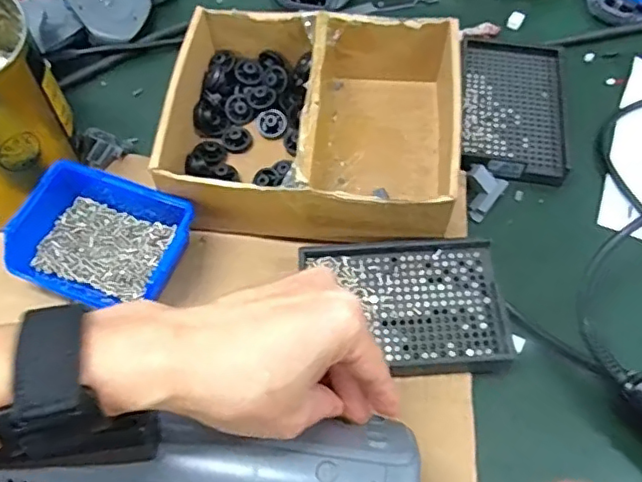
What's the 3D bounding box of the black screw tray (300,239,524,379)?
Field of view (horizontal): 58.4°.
[{"bbox_3d":[0.061,0.044,0.390,0.138,0.017,0.091,-1,62,-1],"label":"black screw tray"}]

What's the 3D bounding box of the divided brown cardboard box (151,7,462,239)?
[{"bbox_3d":[-0.006,-0.090,0.435,0.201,0.073,0.176,5,62,2],"label":"divided brown cardboard box"}]

